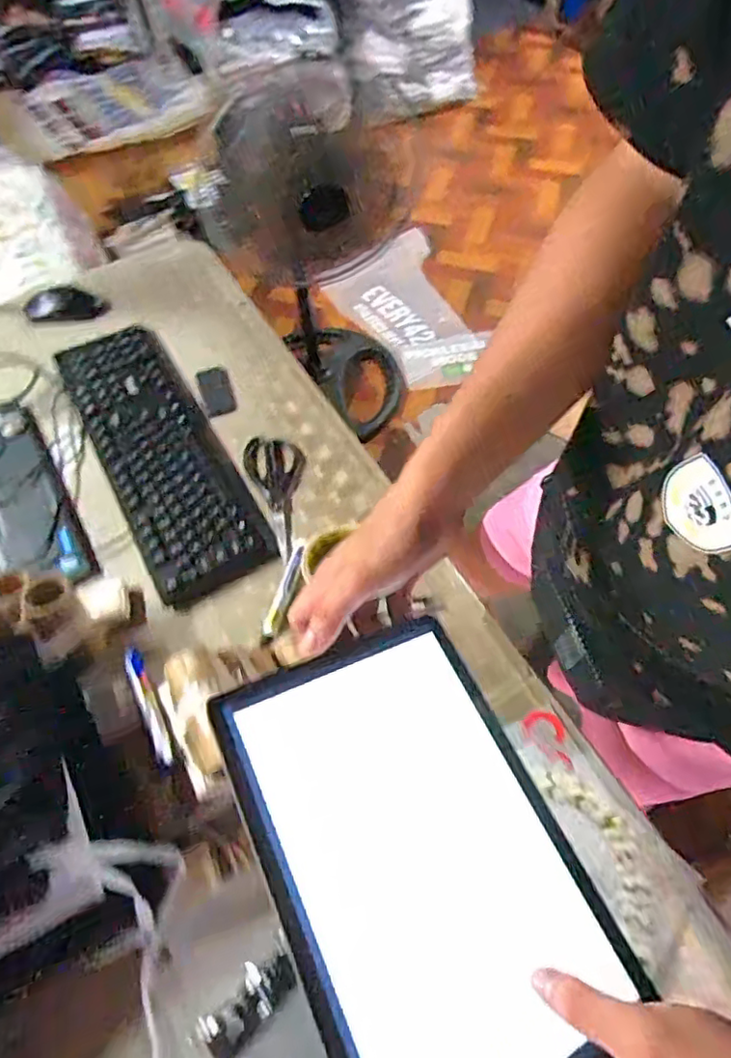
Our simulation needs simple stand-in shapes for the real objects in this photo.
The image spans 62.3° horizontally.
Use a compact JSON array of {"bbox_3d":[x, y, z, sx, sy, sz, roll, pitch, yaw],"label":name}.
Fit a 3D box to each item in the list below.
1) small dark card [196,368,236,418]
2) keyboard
[{"bbox_3d":[-0.205,-0.188,0.831,0.041,0.008,0.089,-19,58,-7],"label":"small dark card"},{"bbox_3d":[-0.267,-0.113,0.766,0.138,0.031,0.437,-28,60,-12],"label":"keyboard"}]

